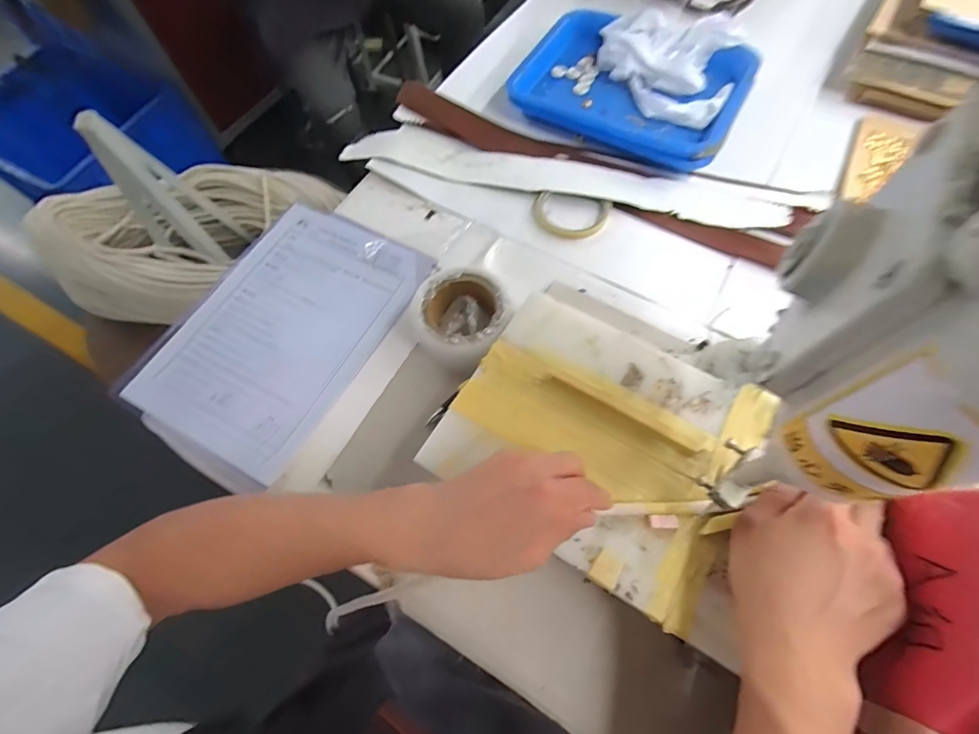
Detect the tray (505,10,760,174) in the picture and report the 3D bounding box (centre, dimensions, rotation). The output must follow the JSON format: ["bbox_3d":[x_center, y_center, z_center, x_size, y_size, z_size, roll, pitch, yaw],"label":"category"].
[{"bbox_3d":[0.191,-0.375,0.588,0.277,0.047,0.200,30,71,15],"label":"tray"}]

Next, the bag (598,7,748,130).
[{"bbox_3d":[0.235,-0.393,0.588,0.182,0.062,0.155,12,67,8],"label":"bag"}]

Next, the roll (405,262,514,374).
[{"bbox_3d":[-0.028,-0.050,0.462,0.100,0.047,0.105,-1,66,2],"label":"roll"}]

